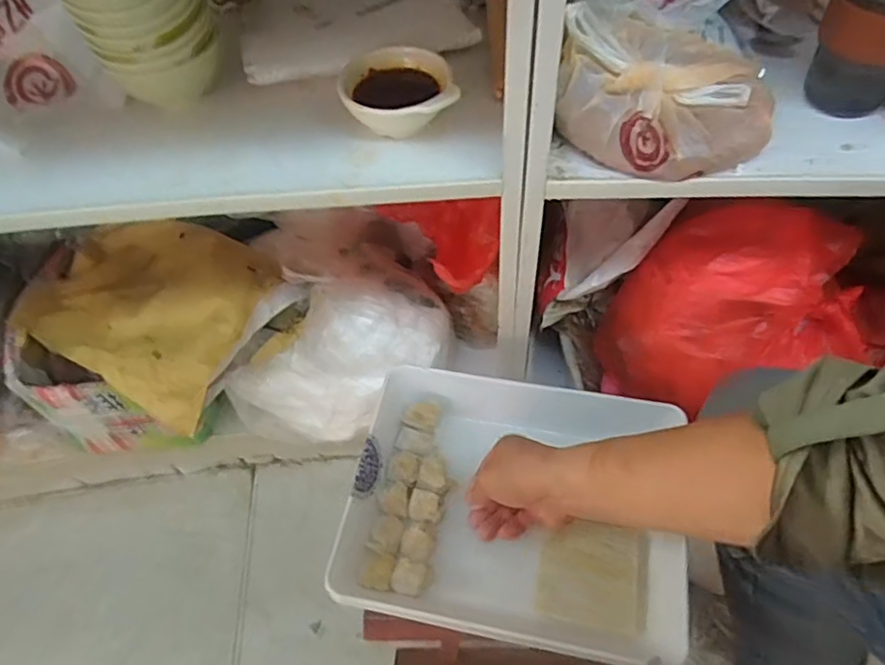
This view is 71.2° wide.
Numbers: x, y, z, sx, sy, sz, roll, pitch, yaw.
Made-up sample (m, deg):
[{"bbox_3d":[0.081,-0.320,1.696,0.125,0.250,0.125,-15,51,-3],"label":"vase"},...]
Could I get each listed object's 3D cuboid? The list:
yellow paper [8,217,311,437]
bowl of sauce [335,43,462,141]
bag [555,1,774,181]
[{"bbox_3d":[-0.385,-0.039,0.820,0.363,0.064,0.251,26,61,19],"label":"yellow paper"},{"bbox_3d":[-0.040,-0.217,0.563,0.101,0.049,0.121,-14,56,-6],"label":"bowl of sauce"},{"bbox_3d":[0.192,-0.209,0.528,0.181,0.083,0.138,1,56,4],"label":"bag"}]

